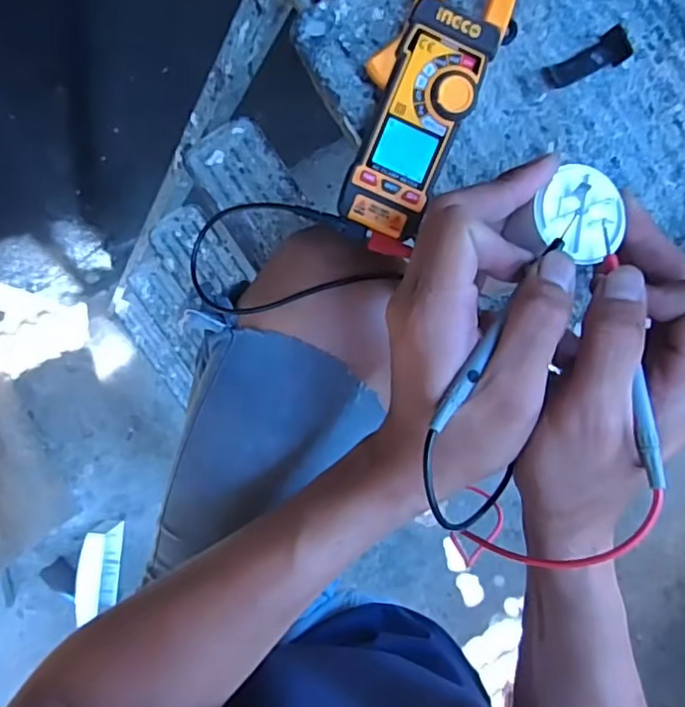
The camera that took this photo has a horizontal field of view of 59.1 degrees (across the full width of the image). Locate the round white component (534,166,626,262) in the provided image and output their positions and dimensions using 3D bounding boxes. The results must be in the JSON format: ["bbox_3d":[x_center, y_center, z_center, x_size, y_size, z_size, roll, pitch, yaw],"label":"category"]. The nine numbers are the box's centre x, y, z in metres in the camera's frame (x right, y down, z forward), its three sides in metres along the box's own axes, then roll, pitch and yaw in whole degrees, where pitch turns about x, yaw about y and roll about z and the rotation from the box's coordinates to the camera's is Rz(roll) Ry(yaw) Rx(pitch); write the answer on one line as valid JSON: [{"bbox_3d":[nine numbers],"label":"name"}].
[{"bbox_3d":[0.117,-0.069,0.293,0.043,0.007,0.043,0,89,-7],"label":"round white component"}]

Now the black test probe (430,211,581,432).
[{"bbox_3d":[0.076,-0.018,0.276,0.008,0.007,0.126,37,77,-5],"label":"black test probe"}]

